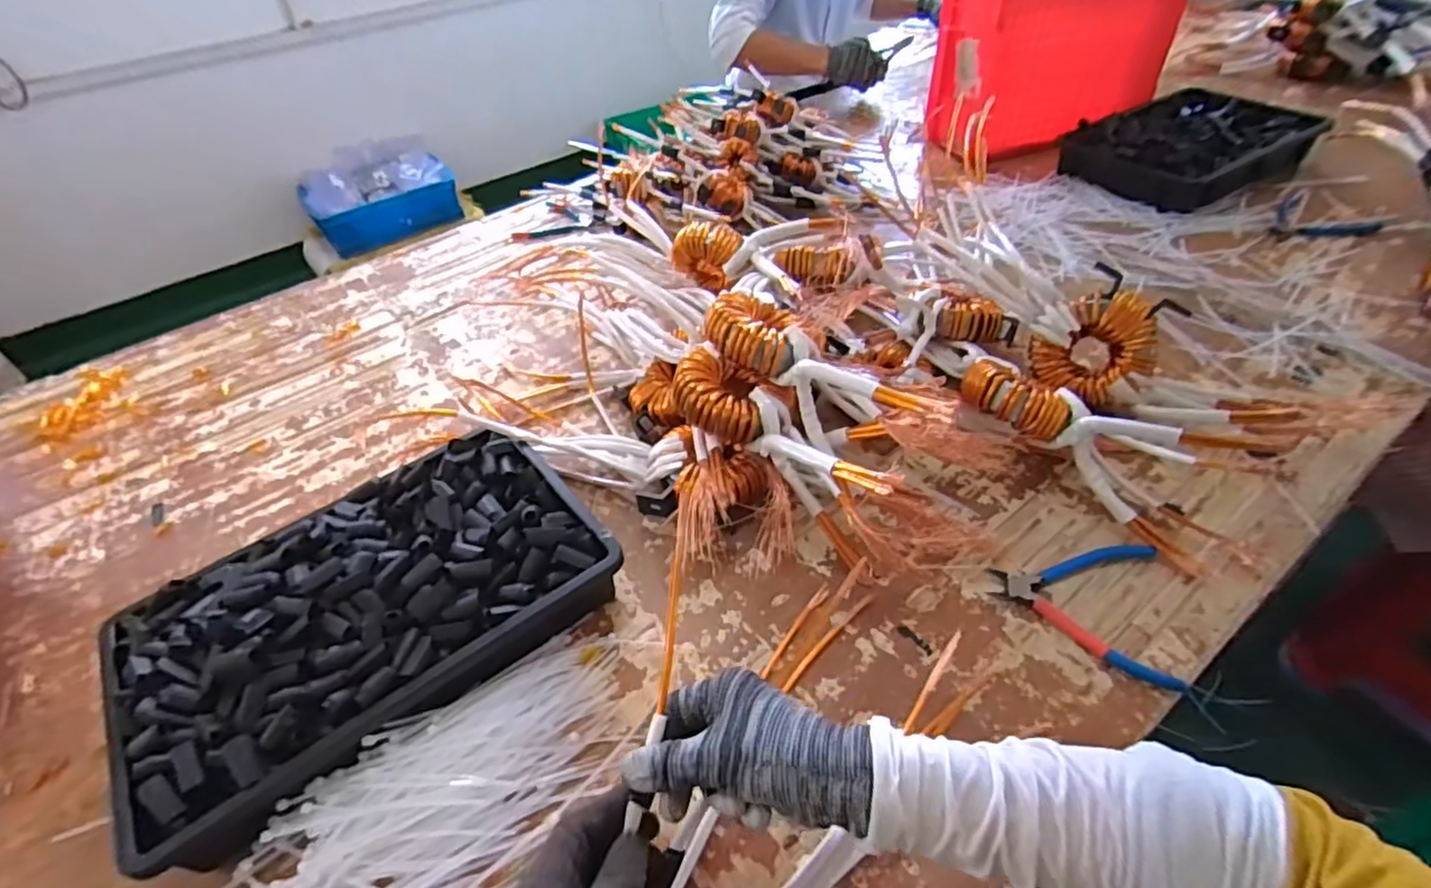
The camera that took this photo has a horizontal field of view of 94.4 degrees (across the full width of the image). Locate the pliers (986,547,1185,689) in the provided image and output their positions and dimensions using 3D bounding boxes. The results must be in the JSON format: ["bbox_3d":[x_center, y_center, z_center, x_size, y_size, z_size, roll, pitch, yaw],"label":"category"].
[{"bbox_3d":[0.301,0.129,0.548,0.130,0.019,0.123,6,46,14],"label":"pliers"}]

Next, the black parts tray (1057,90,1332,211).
[{"bbox_3d":[0.798,-0.506,1.106,0.375,0.072,0.253,-25,47,-17],"label":"black parts tray"}]

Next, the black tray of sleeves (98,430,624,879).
[{"bbox_3d":[-0.284,0.136,0.560,0.365,0.084,0.237,-32,49,-23],"label":"black tray of sleeves"}]

